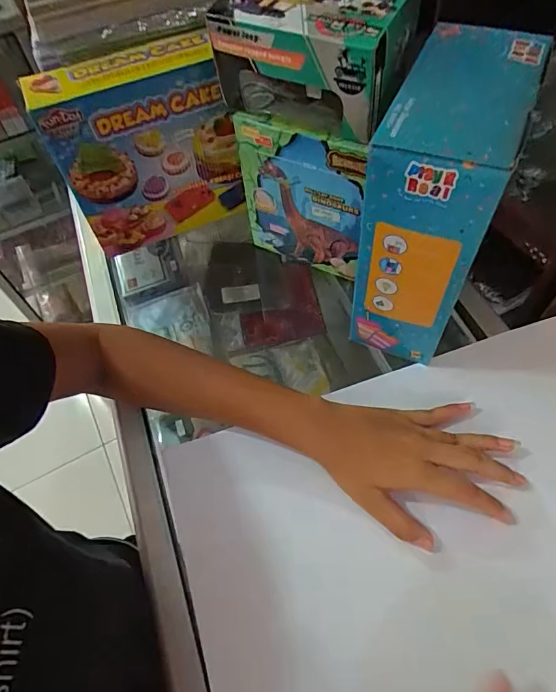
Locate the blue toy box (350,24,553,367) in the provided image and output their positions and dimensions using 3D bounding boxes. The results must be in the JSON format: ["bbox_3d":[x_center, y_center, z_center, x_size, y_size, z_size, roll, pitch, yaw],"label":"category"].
[{"bbox_3d":[0.127,-0.108,0.371,0.080,0.213,0.145,20,62,16],"label":"blue toy box"}]

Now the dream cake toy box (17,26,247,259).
[{"bbox_3d":[-0.133,-0.202,0.473,0.176,0.175,0.065,-25,60,-10],"label":"dream cake toy box"}]

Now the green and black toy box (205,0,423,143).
[{"bbox_3d":[0.025,-0.227,0.350,0.148,0.085,0.084,22,63,17],"label":"green and black toy box"}]

